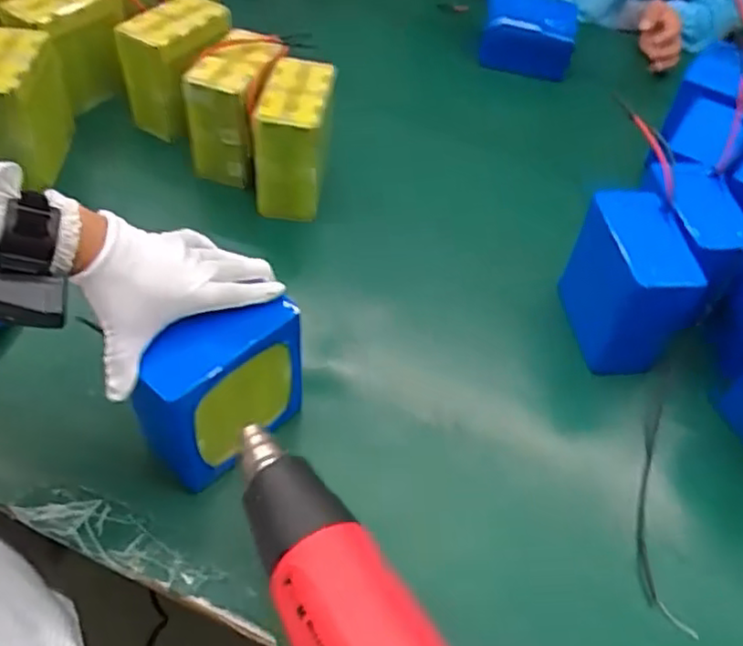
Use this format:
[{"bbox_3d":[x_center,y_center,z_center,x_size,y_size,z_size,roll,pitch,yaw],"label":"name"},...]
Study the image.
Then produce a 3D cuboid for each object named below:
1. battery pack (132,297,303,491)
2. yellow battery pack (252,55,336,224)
[{"bbox_3d":[-0.128,0.058,0.598,0.062,0.140,0.144,37,57,22],"label":"battery pack"},{"bbox_3d":[-0.098,-0.220,0.848,0.084,0.156,0.124,4,51,-2],"label":"yellow battery pack"}]

